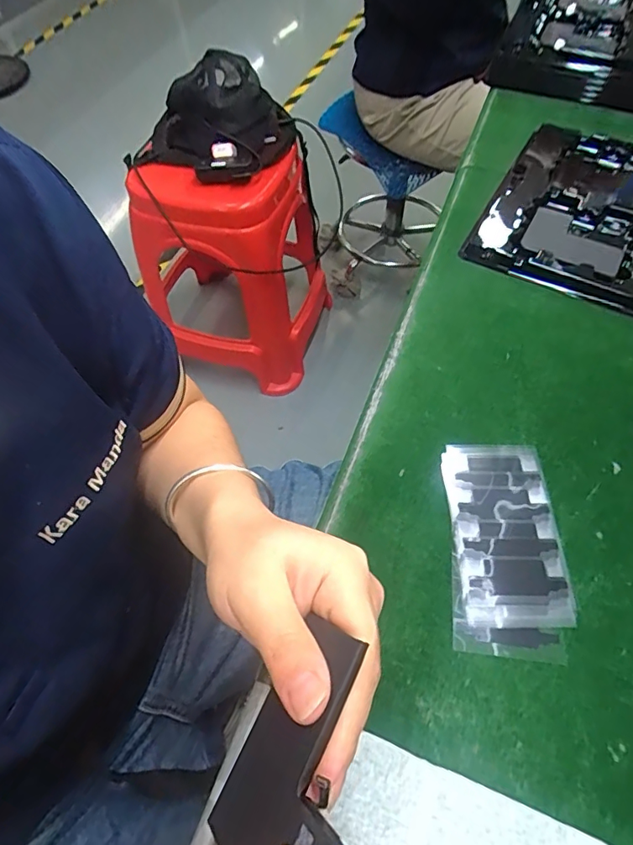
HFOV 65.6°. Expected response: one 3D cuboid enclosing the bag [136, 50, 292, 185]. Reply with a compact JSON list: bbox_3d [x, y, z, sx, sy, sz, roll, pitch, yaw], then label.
[{"bbox_3d":[-0.186,-0.566,0.918,0.294,0.142,0.183,-12,60,-5],"label":"bag"}]

